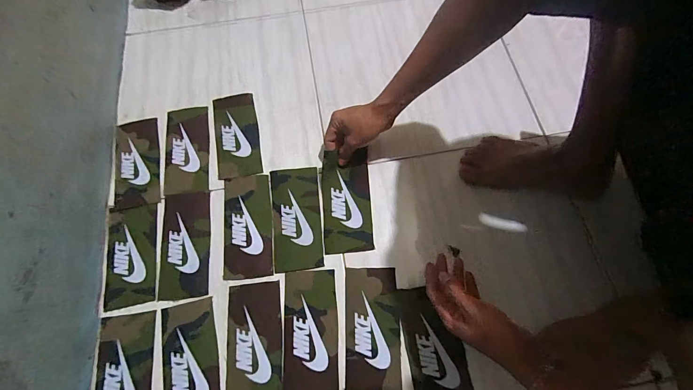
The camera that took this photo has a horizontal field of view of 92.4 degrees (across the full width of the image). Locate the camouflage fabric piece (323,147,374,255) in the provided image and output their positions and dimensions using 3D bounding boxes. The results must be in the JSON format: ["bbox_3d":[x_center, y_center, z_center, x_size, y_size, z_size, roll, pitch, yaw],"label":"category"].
[{"bbox_3d":[0.000,0.007,0.560,0.081,0.019,0.174,-3,72,1],"label":"camouflage fabric piece"}]

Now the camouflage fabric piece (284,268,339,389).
[{"bbox_3d":[-0.053,0.199,0.489,0.076,0.004,0.173,-3,68,0],"label":"camouflage fabric piece"}]

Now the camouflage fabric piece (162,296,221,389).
[{"bbox_3d":[-0.224,0.244,0.477,0.077,0.004,0.173,-12,68,-4],"label":"camouflage fabric piece"}]

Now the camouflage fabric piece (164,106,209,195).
[{"bbox_3d":[-0.292,-0.086,0.607,0.076,0.005,0.177,-10,68,-3],"label":"camouflage fabric piece"}]

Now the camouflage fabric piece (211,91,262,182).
[{"bbox_3d":[-0.204,-0.116,0.615,0.078,0.008,0.179,-12,68,-3],"label":"camouflage fabric piece"}]

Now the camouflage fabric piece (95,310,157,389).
[{"bbox_3d":[-0.318,0.263,0.474,0.080,0.006,0.175,-8,69,-4],"label":"camouflage fabric piece"}]

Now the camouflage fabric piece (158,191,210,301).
[{"bbox_3d":[-0.264,0.077,0.542,0.078,0.004,0.175,-7,68,-2],"label":"camouflage fabric piece"}]

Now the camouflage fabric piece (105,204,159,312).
[{"bbox_3d":[-0.349,0.095,0.540,0.080,0.006,0.162,-10,68,-3],"label":"camouflage fabric piece"}]

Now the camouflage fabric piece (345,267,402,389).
[{"bbox_3d":[0.038,0.196,0.490,0.078,0.005,0.173,-1,70,3],"label":"camouflage fabric piece"}]

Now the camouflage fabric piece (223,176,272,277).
[{"bbox_3d":[-0.164,0.048,0.551,0.078,0.004,0.173,-7,68,-1],"label":"camouflage fabric piece"}]

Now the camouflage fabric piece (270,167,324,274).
[{"bbox_3d":[-0.083,0.035,0.554,0.079,0.005,0.174,-7,68,-2],"label":"camouflage fabric piece"}]

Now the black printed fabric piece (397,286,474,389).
[{"bbox_3d":[0.127,0.222,0.478,0.080,0.007,0.173,-8,70,-3],"label":"black printed fabric piece"}]

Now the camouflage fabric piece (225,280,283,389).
[{"bbox_3d":[-0.135,0.217,0.484,0.081,0.005,0.172,-5,68,-1],"label":"camouflage fabric piece"}]

